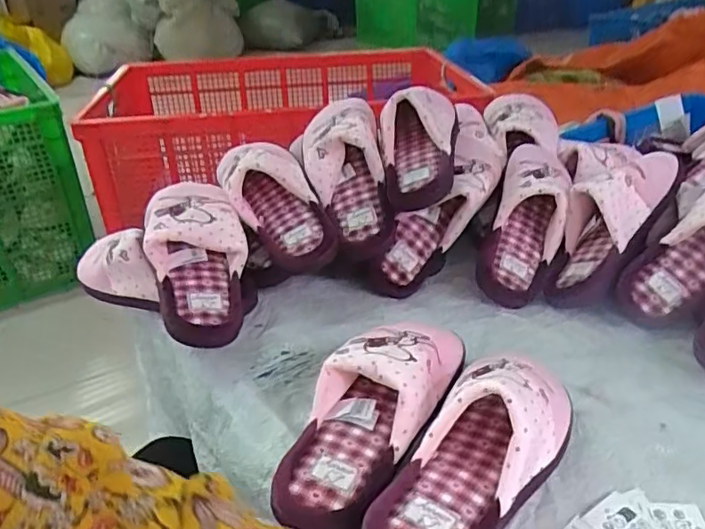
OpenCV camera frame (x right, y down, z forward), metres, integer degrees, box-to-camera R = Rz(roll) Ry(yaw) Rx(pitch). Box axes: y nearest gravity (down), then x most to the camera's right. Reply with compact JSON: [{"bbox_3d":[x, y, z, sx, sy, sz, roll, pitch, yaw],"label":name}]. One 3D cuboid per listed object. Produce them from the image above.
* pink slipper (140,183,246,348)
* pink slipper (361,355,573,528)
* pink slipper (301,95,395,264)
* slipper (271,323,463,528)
[{"bbox_3d":[-0.164,-0.017,0.595,0.101,0.053,0.232,-8,57,-9],"label":"pink slipper"},{"bbox_3d":[0.087,0.135,0.422,0.091,0.084,0.221,24,40,37],"label":"pink slipper"},{"bbox_3d":[-0.002,-0.114,0.684,0.097,0.081,0.223,-8,72,-10],"label":"pink slipper"},{"bbox_3d":[0.019,0.115,0.472,0.089,0.069,0.238,14,34,25],"label":"slipper"}]

